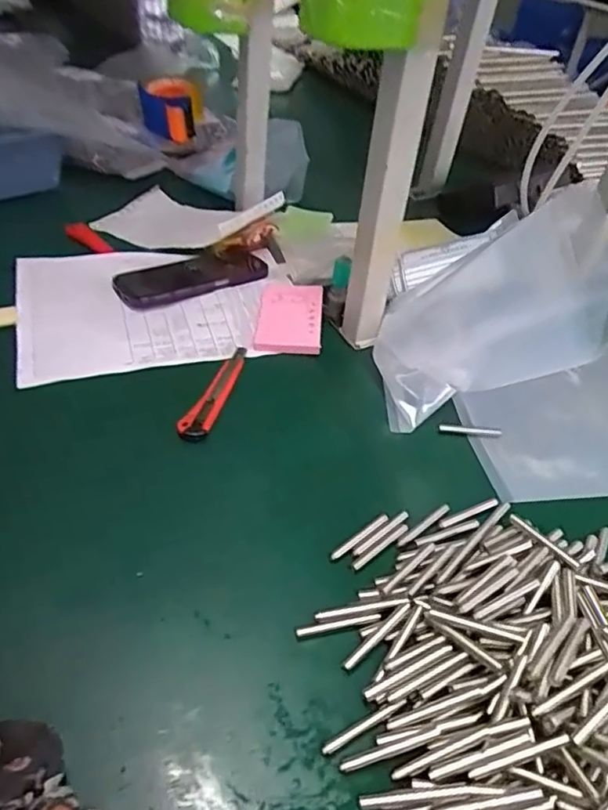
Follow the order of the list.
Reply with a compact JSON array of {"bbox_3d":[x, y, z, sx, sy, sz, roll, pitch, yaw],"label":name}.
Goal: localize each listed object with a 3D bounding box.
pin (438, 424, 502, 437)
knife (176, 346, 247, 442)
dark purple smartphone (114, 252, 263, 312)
[{"bbox_3d":[0.154,0.024,0.534,0.060,0.006,0.007,3,42,-5],"label":"pin"},{"bbox_3d":[-0.077,-0.013,0.537,0.025,0.018,0.133,16,44,9],"label":"knife"},{"bbox_3d":[-0.129,-0.148,0.661,0.168,0.012,0.082,-21,50,-27],"label":"dark purple smartphone"}]

